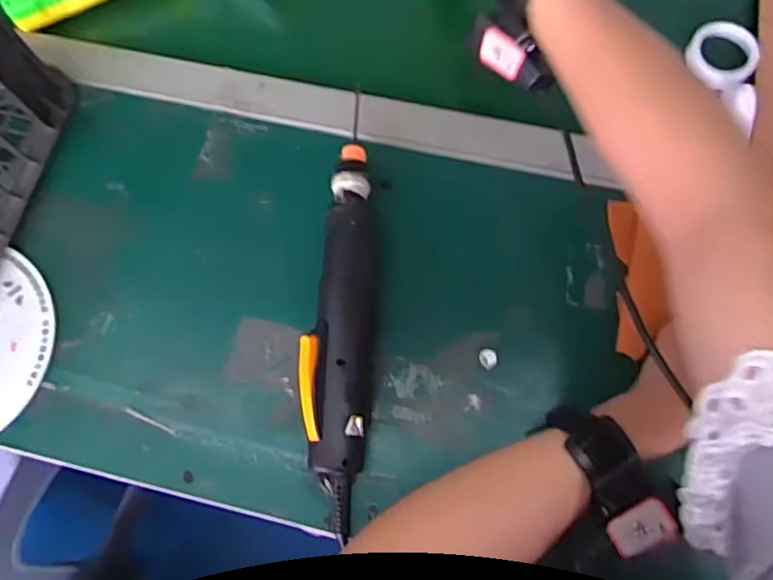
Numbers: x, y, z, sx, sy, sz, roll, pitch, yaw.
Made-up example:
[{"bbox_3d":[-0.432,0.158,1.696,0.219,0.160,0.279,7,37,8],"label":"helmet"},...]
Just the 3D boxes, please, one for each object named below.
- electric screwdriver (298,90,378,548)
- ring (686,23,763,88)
[{"bbox_3d":[-0.030,0.005,0.443,0.045,0.042,0.300,4,74,3],"label":"electric screwdriver"},{"bbox_3d":[0.282,-0.198,0.512,0.050,0.024,0.056,-44,77,-10],"label":"ring"}]

